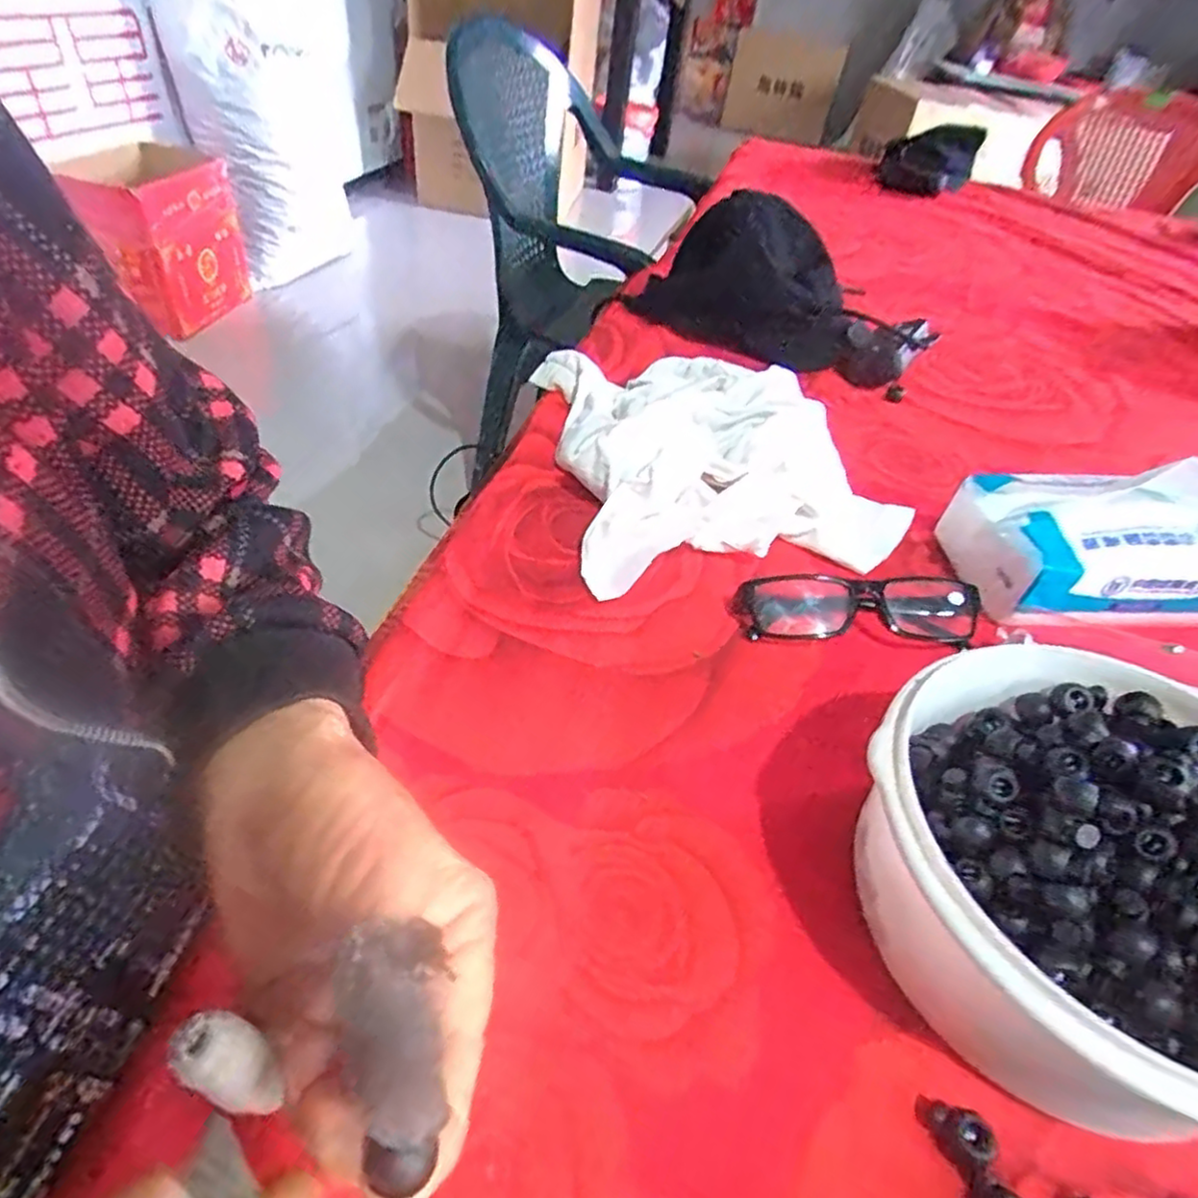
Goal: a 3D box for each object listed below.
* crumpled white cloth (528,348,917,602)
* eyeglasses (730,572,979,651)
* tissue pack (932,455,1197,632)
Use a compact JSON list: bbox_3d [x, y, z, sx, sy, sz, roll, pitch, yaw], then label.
[{"bbox_3d":[0.079,-0.115,0.489,0.225,0.055,0.257,-5,44,-13],"label":"crumpled white cloth"},{"bbox_3d":[0.145,0.001,0.397,0.134,0.025,0.046,2,42,-6],"label":"eyeglasses"},{"bbox_3d":[0.307,-0.039,0.419,0.167,0.081,0.093,-1,43,-9],"label":"tissue pack"}]

